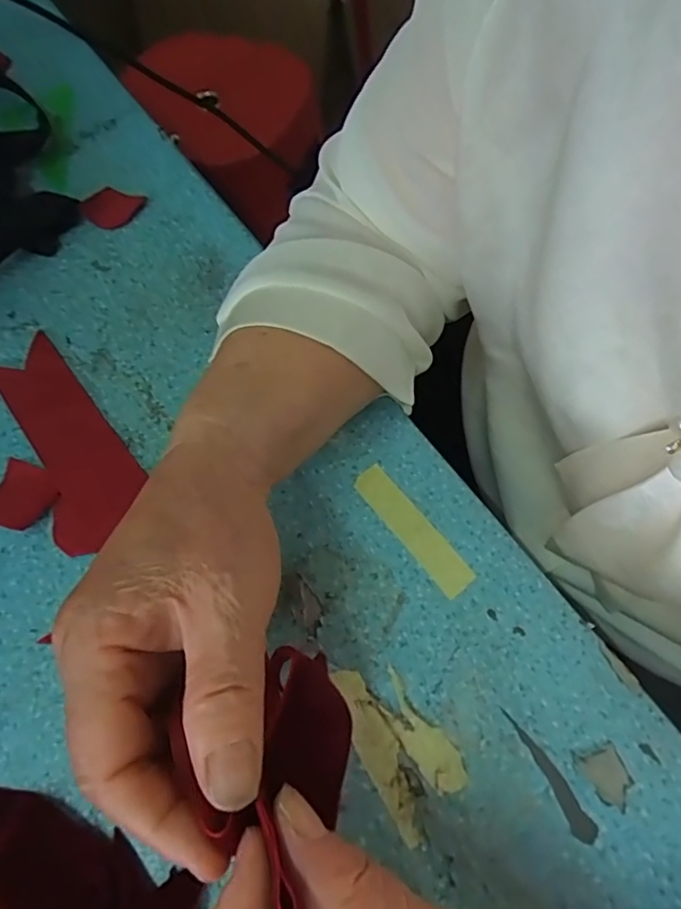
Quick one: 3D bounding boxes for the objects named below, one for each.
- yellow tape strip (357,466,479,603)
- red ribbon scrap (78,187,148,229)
[{"bbox_3d":[0.036,0.036,0.293,0.018,0.004,0.076,-35,67,-15],"label":"yellow tape strip"},{"bbox_3d":[-0.156,-0.171,0.403,0.040,0.009,0.028,-35,67,-15],"label":"red ribbon scrap"}]

